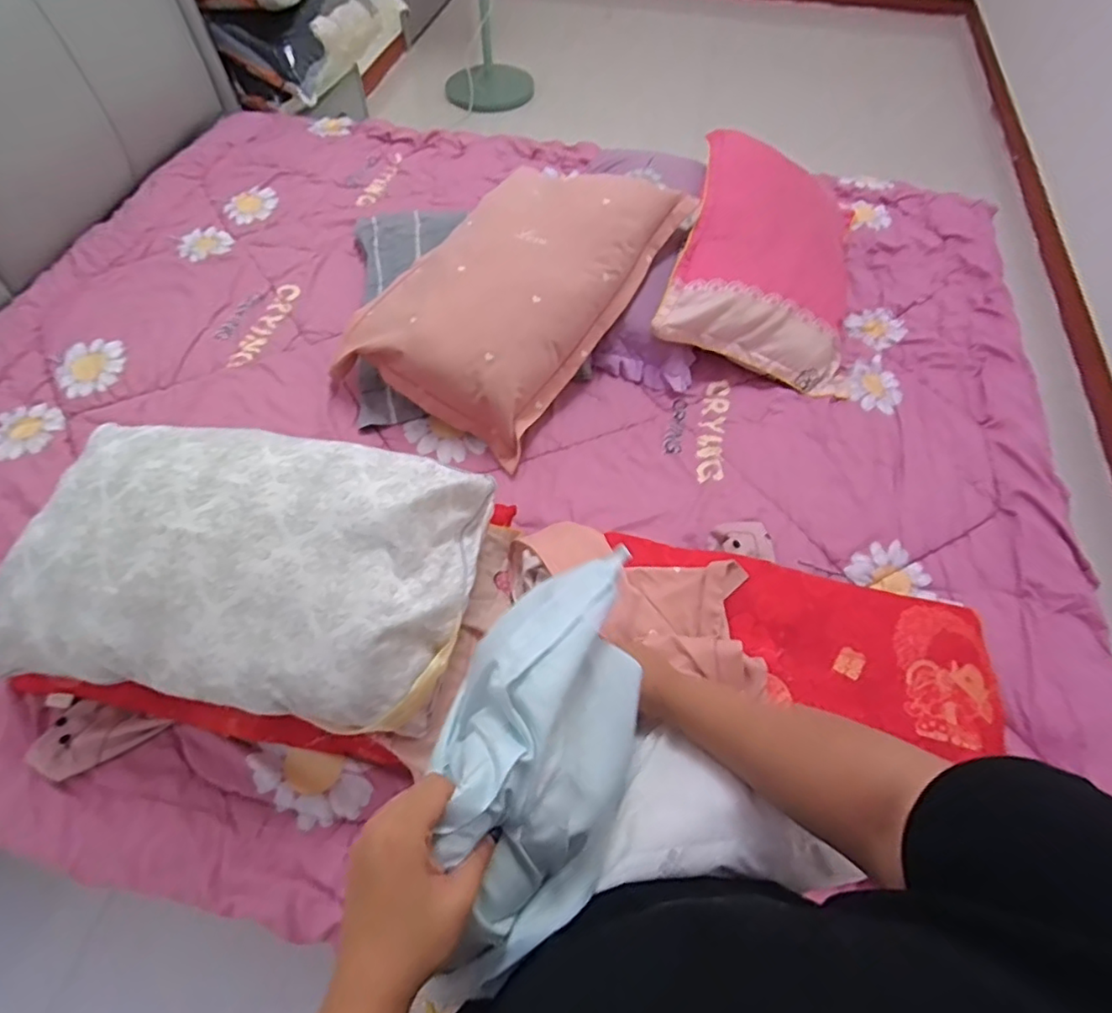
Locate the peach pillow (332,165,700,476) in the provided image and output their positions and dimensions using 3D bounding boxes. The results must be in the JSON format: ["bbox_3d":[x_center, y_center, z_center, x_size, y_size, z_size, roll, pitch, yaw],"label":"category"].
[{"bbox_3d":[-0.081,-0.430,1.161,0.407,0.222,0.605,29,63,16],"label":"peach pillow"}]

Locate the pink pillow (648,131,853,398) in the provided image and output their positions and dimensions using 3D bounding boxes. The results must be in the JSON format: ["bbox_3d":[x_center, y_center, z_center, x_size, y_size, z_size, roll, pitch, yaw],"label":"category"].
[{"bbox_3d":[0.450,-0.526,1.250,0.372,0.176,0.577,16,61,9],"label":"pink pillow"}]

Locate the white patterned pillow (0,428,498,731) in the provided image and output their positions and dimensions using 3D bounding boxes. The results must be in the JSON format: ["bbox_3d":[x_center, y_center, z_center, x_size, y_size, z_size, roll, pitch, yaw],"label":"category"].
[{"bbox_3d":[-0.389,0.061,0.741,0.547,0.123,0.328,7,57,5],"label":"white patterned pillow"}]

